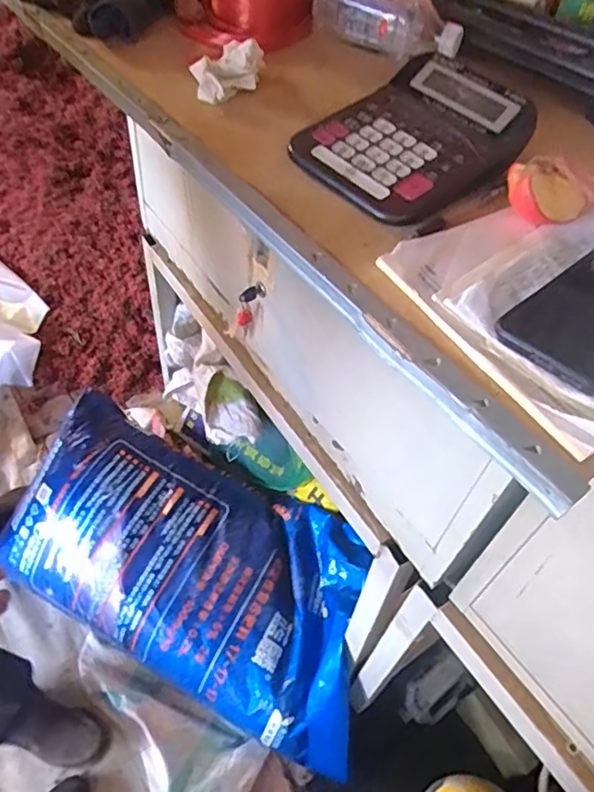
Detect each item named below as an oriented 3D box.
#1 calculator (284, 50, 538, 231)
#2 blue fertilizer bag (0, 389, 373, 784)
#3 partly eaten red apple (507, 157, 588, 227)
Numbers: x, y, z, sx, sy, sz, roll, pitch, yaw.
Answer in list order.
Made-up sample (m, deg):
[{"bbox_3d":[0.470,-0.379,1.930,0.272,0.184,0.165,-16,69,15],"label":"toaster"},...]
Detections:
[{"bbox_3d":[0.099,-0.215,0.480,0.176,0.042,0.146,-32,59,-24],"label":"calculator"},{"bbox_3d":[-0.216,0.330,1.183,0.818,0.190,0.408,22,54,15],"label":"blue fertilizer bag"},{"bbox_3d":[0.186,-0.153,0.438,0.058,0.037,0.044,-26,57,-21],"label":"partly eaten red apple"}]

